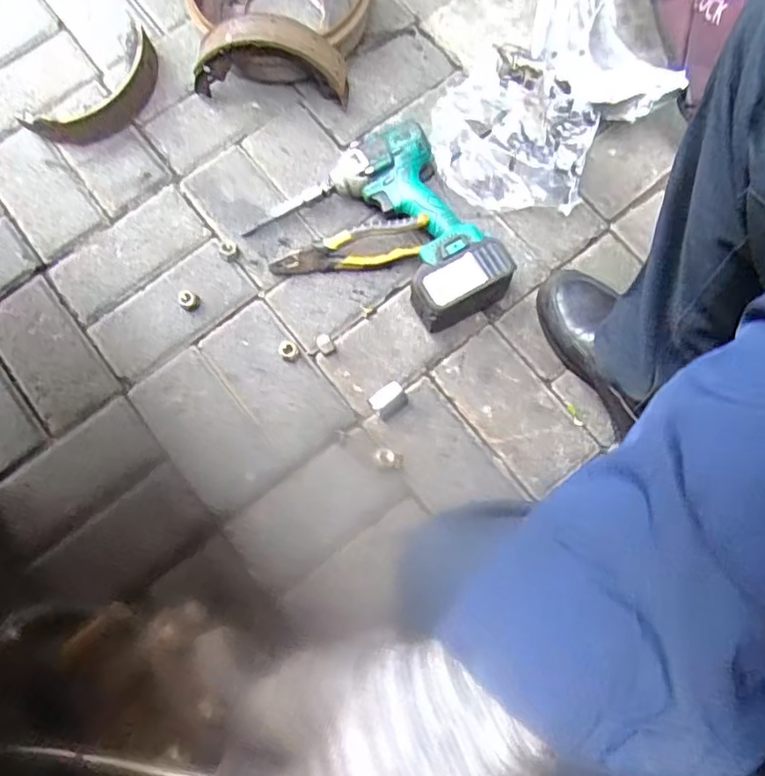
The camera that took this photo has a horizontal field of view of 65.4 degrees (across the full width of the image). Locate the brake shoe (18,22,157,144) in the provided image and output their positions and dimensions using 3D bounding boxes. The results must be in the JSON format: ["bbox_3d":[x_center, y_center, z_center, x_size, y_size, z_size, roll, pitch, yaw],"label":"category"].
[{"bbox_3d":[-0.369,-0.377,0.772,0.192,0.047,0.074,-33,77,-6],"label":"brake shoe"}]

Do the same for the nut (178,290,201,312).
[{"bbox_3d":[-0.234,-0.105,0.723,0.022,0.019,0.025,-43,79,-9],"label":"nut"}]

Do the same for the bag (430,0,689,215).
[{"bbox_3d":[0.205,-0.366,0.754,0.321,0.078,0.221,-37,78,-7],"label":"bag"}]

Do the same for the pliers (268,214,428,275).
[{"bbox_3d":[-0.049,-0.164,0.720,0.175,0.056,0.021,-12,37,6],"label":"pliers"}]

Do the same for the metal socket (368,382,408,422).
[{"bbox_3d":[0.008,0.015,0.687,0.041,0.025,0.031,-37,78,-7],"label":"metal socket"}]

